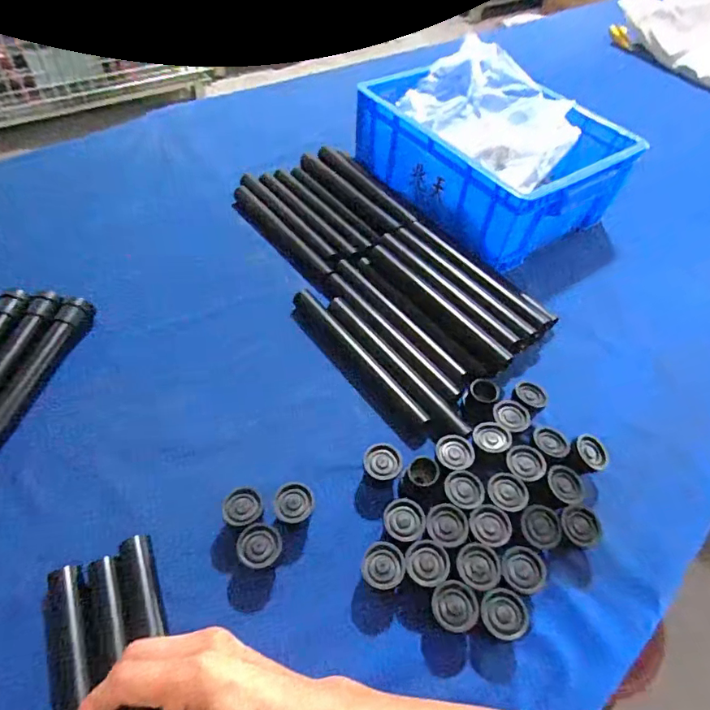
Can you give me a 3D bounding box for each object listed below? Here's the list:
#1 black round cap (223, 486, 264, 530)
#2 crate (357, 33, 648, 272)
[{"bbox_3d":[-0.097,0.139,0.421,0.032,0.037,0.031,2,52,-3],"label":"black round cap"},{"bbox_3d":[0.196,-0.314,0.703,0.246,0.121,0.345,-30,60,-25],"label":"crate"}]

